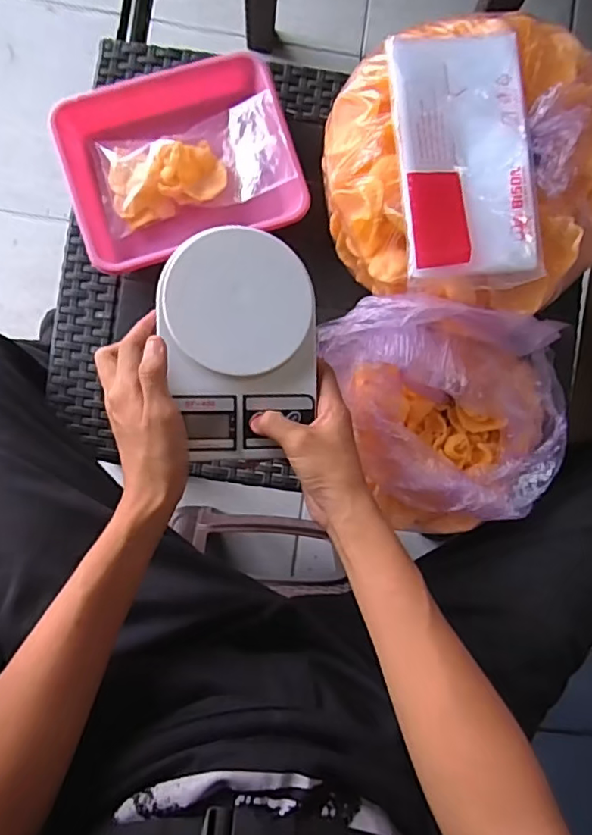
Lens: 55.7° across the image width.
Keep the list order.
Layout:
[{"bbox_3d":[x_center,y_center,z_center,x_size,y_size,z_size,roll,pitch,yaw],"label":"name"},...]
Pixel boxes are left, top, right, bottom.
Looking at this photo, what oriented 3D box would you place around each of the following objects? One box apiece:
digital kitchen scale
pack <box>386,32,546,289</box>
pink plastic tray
[{"bbox_3d":[-0.044,-0.054,0.446,0.121,0.041,0.174,-4,88,-4],"label":"digital kitchen scale"},{"bbox_3d":[0.140,-0.219,0.468,0.108,0.026,0.215,-5,88,-4],"label":"pack"},{"bbox_3d":[-0.116,-0.255,0.567,0.221,0.044,0.169,-18,89,-5],"label":"pink plastic tray"}]

